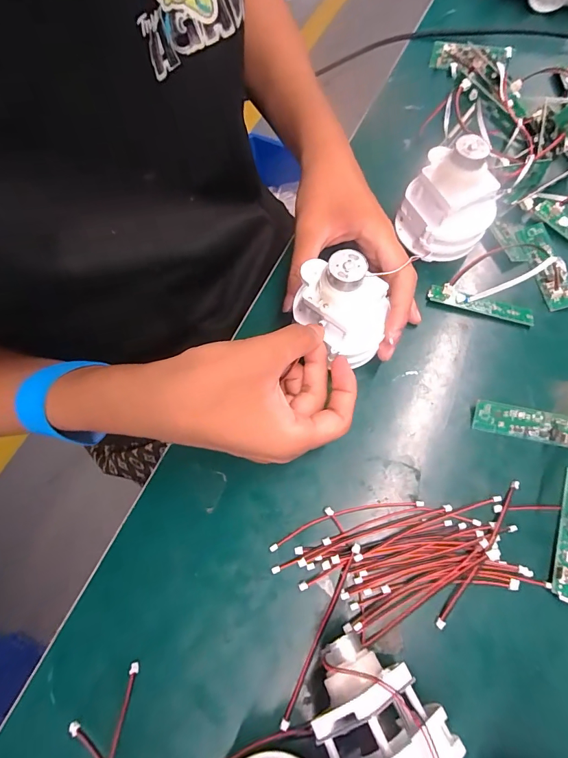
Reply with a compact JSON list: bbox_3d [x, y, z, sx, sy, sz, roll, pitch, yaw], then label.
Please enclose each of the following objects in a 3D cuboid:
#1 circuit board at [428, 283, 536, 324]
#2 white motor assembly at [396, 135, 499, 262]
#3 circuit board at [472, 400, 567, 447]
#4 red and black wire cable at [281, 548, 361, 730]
[{"bbox_3d":[0.162,-0.063,0.315,0.083,0.006,0.014,17,70,10],"label":"circuit board"},{"bbox_3d":[0.130,-0.138,0.302,0.072,0.081,0.059,25,71,12],"label":"white motor assembly"},{"bbox_3d":[0.178,0.033,0.275,0.077,0.006,0.022,11,86,11],"label":"circuit board"},{"bbox_3d":[0.023,0.153,0.232,0.005,0.008,0.106,23,71,13],"label":"red and black wire cable"}]

